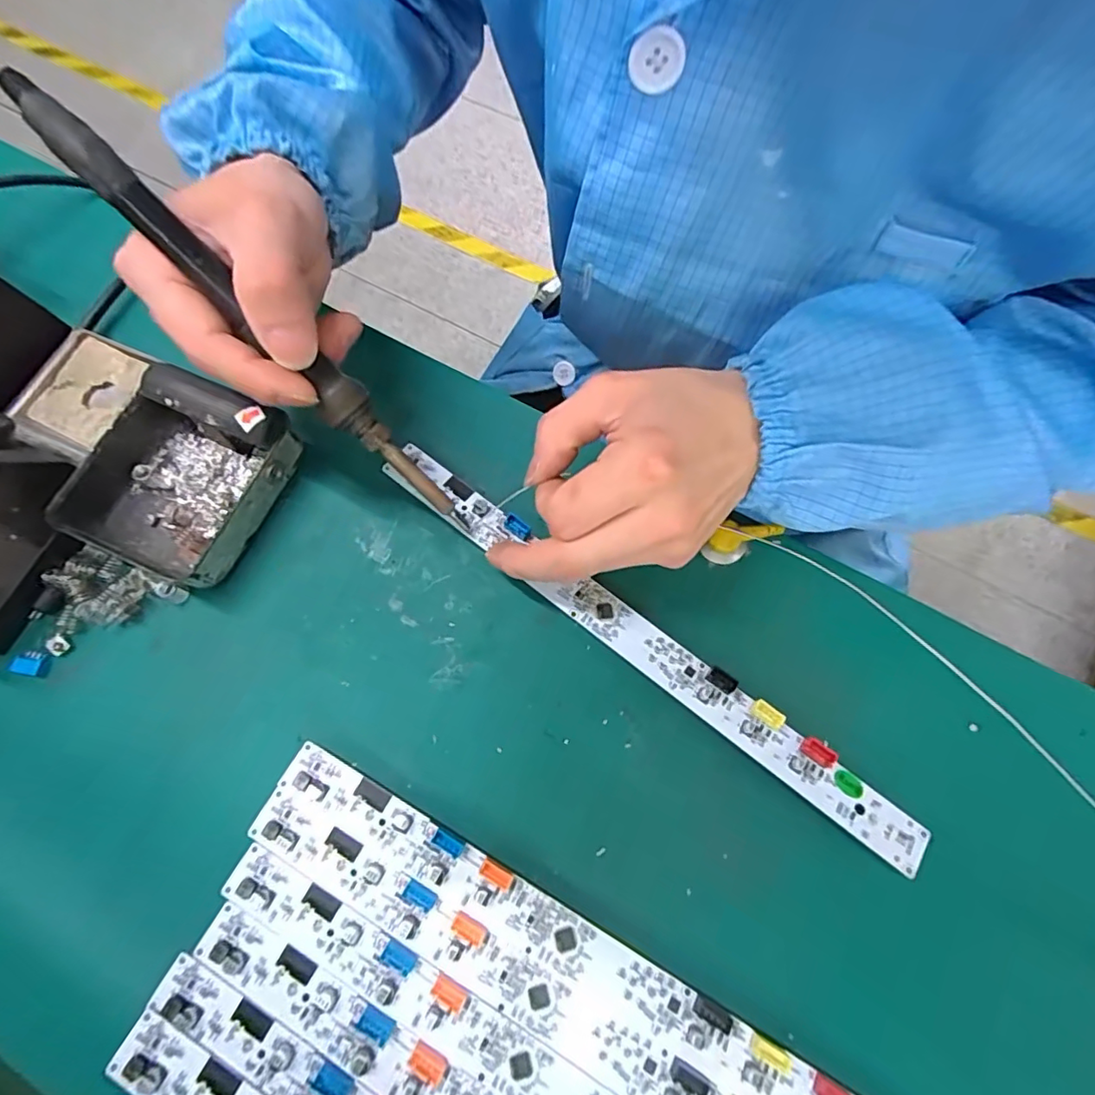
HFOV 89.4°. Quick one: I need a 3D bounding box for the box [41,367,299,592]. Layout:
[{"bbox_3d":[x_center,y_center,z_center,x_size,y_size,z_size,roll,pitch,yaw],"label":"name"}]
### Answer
[{"bbox_3d":[-0.179,-0.035,0.267,0.087,0.040,0.088,22,68,7],"label":"box"}]

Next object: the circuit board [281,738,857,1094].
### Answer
[{"bbox_3d":[0.019,0.160,0.213,0.286,0.006,0.021,29,71,9],"label":"circuit board"}]

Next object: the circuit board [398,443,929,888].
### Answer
[{"bbox_3d":[0.038,0.039,0.253,0.284,0.008,0.023,36,72,11],"label":"circuit board"}]

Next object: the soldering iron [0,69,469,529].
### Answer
[{"bbox_3d":[-0.104,-0.079,0.212,0.203,0.013,0.017,45,70,-26],"label":"soldering iron"}]

